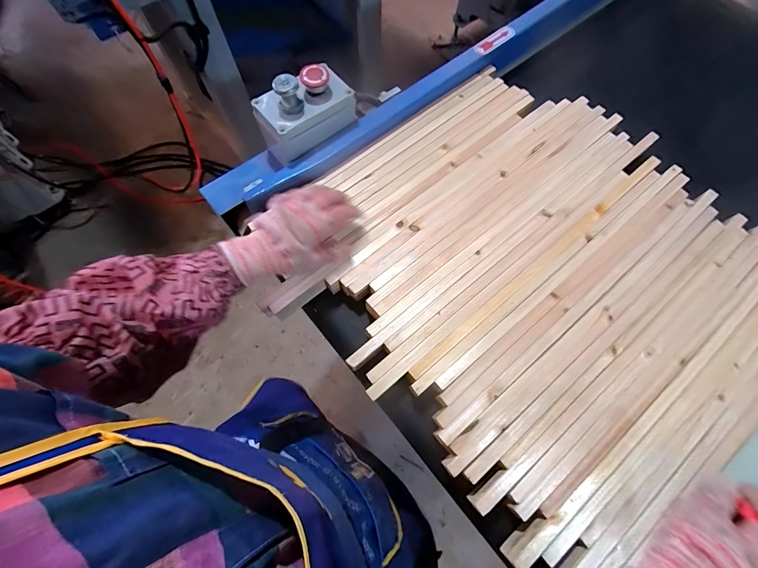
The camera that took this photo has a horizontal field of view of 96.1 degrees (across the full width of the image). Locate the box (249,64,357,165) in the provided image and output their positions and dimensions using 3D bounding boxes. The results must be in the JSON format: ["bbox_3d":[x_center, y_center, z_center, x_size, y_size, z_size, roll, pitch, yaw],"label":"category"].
[{"bbox_3d":[-0.108,-0.247,0.488,0.132,0.102,0.076,-41,74,-14],"label":"box"}]

